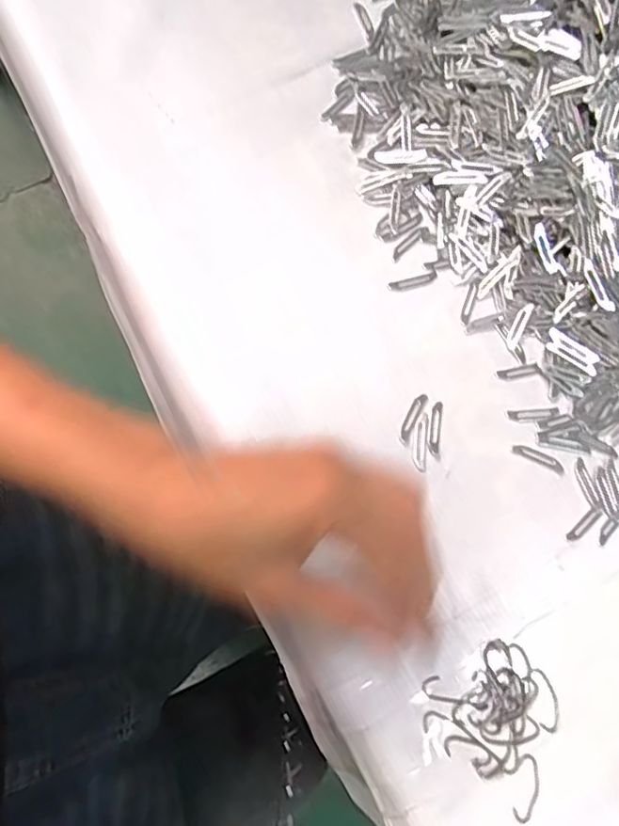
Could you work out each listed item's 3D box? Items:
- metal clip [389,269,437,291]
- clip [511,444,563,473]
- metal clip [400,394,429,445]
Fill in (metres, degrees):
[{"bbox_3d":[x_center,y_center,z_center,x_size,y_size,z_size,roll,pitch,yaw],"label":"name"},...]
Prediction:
[{"bbox_3d":[0.067,-0.084,0.375,0.032,0.004,0.008,-18,80,-5],"label":"metal clip"},{"bbox_3d":[0.138,0.026,0.351,0.033,0.004,0.008,24,79,4],"label":"clip"},{"bbox_3d":[0.063,0.003,0.353,0.008,0.004,0.033,29,80,4],"label":"metal clip"}]

